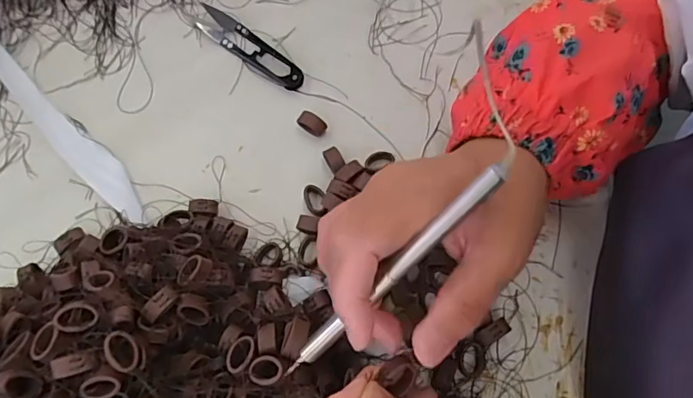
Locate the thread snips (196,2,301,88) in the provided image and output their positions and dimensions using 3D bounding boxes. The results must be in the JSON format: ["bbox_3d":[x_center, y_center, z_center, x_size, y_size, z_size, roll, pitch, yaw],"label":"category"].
[{"bbox_3d":[-0.072,-0.112,0.370,0.095,0.008,0.021,37,76,12],"label":"thread snips"}]

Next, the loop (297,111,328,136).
[{"bbox_3d":[-0.025,-0.053,0.350,0.020,0.013,0.011,37,76,12],"label":"loop"}]

